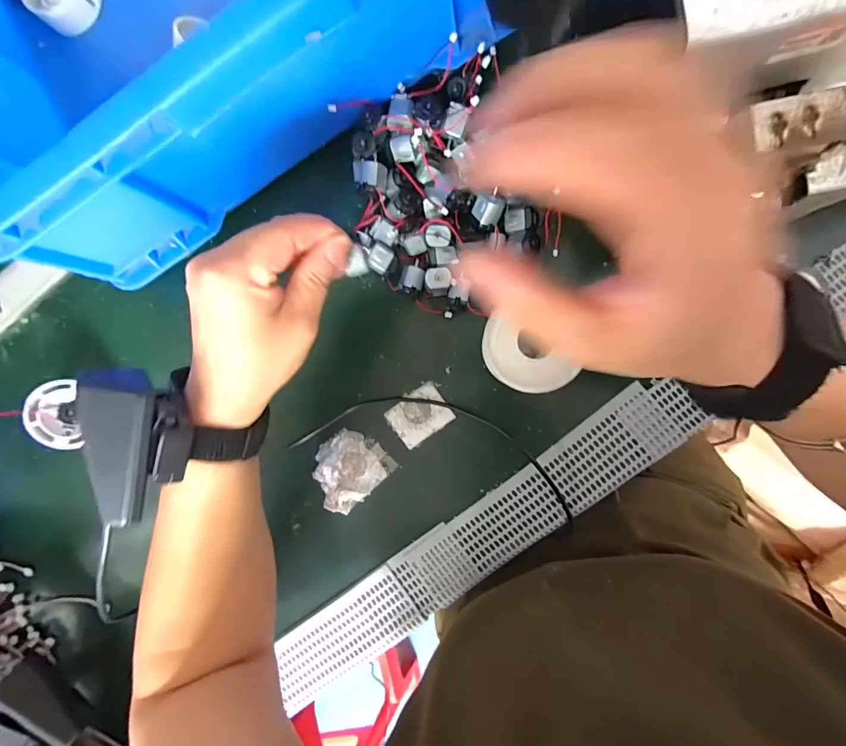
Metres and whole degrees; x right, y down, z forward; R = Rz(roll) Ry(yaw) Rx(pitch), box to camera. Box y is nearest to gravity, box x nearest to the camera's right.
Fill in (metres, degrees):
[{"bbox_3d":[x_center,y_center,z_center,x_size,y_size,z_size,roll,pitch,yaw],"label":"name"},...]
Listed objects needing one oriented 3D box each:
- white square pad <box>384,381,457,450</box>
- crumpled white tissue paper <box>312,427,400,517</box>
[{"bbox_3d":[-0.003,0.033,0.335,0.046,0.004,0.036,-37,83,7],"label":"white square pad"},{"bbox_3d":[-0.062,0.078,0.343,0.054,0.004,0.063,45,96,8],"label":"crumpled white tissue paper"}]

